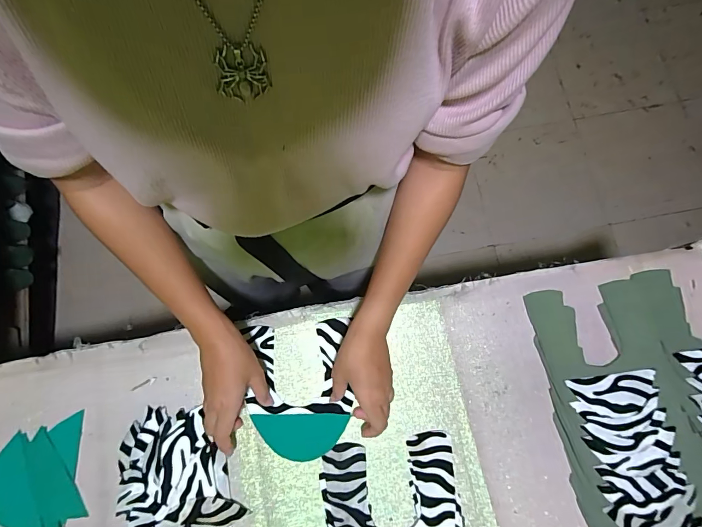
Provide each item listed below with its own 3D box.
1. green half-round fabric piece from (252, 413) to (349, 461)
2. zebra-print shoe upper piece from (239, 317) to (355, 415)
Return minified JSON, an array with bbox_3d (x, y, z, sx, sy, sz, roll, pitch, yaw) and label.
[{"bbox_3d":[-0.062,0.210,0.467,0.110,0.005,0.052,1,79,-1],"label":"green half-round fabric piece"},{"bbox_3d":[-0.065,0.132,0.484,0.129,0.009,0.115,-5,76,-3],"label":"zebra-print shoe upper piece"}]

